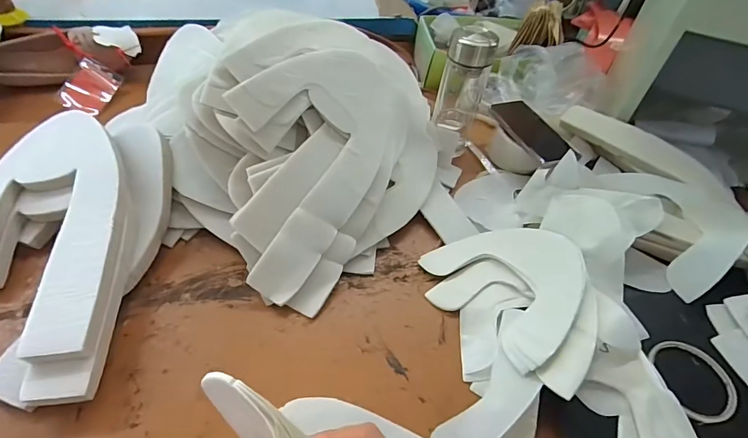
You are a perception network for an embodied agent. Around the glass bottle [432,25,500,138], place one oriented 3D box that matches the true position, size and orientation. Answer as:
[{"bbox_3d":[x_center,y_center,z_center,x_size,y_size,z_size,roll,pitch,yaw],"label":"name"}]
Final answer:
[{"bbox_3d":[0.144,-0.224,0.630,0.068,0.146,0.077,18,48,9],"label":"glass bottle"}]

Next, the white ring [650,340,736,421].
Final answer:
[{"bbox_3d":[0.349,0.172,0.436,0.081,0.012,0.088,3,46,-3],"label":"white ring"}]

